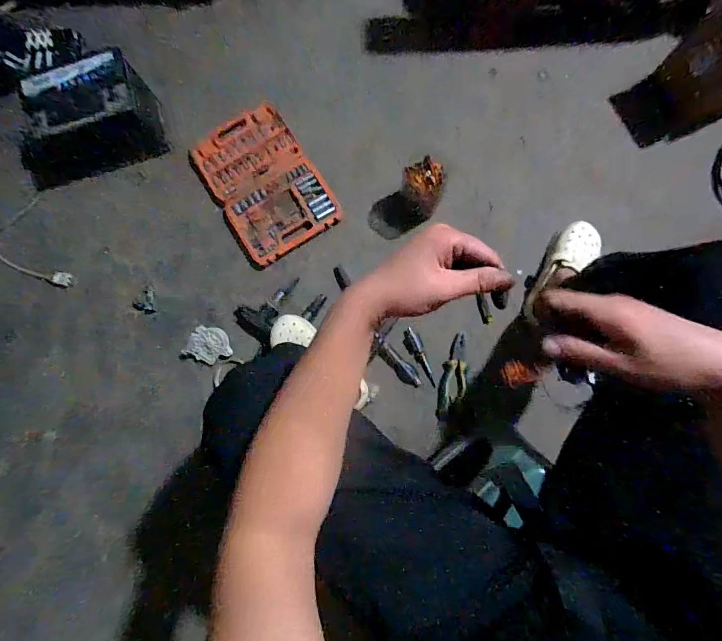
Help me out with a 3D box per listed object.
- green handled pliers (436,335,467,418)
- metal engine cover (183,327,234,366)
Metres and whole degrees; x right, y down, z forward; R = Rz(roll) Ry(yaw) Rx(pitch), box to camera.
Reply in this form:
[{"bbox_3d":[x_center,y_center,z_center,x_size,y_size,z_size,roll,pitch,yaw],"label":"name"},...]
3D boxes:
[{"bbox_3d":[0.218,0.132,0.909,0.057,0.015,0.201,9,83,5],"label":"green handled pliers"},{"bbox_3d":[-0.372,0.060,0.951,0.115,0.040,0.090,20,84,7],"label":"metal engine cover"}]

